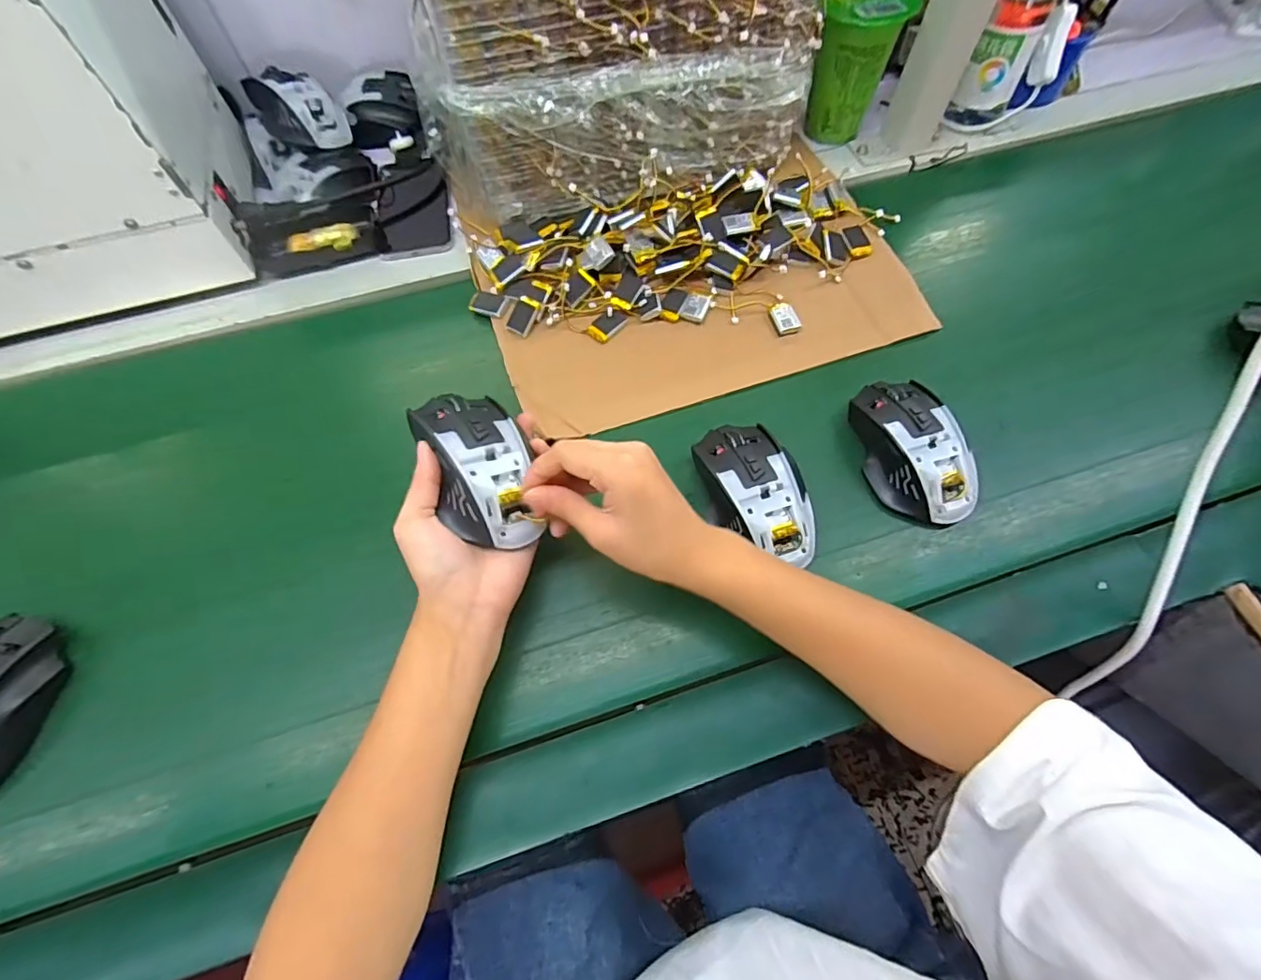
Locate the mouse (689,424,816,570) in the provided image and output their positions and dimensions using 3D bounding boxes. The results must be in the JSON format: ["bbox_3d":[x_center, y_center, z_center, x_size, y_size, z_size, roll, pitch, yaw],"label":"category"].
[{"bbox_3d":[0.087,-0.003,0.388,0.067,0.034,0.108,-13,61,-5],"label":"mouse"}]

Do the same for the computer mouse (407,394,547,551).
[{"bbox_3d":[-0.094,-0.019,0.345,0.058,0.046,0.105,-23,62,-10],"label":"computer mouse"}]

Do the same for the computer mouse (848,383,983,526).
[{"bbox_3d":[0.205,-0.031,0.402,0.069,0.038,0.114,-13,61,-5],"label":"computer mouse"}]

